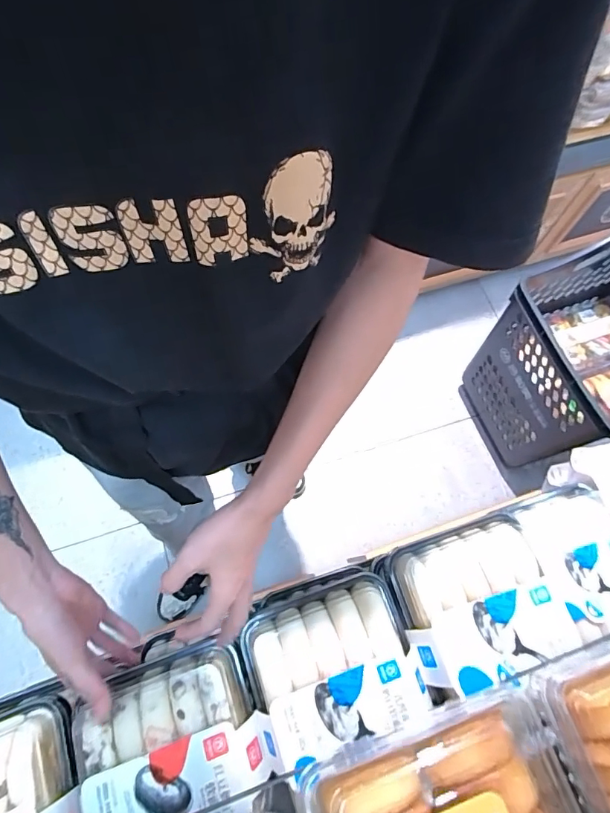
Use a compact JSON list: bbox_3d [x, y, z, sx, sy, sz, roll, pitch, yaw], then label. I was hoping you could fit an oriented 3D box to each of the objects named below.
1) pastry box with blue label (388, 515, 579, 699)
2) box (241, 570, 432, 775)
[{"bbox_3d":[0.180,0.194,0.457,0.165,0.050,0.139,-14,71,-8],"label":"pastry box with blue label"},{"bbox_3d":[0.024,0.247,0.435,0.163,0.051,0.135,-17,72,-9],"label":"box"}]

